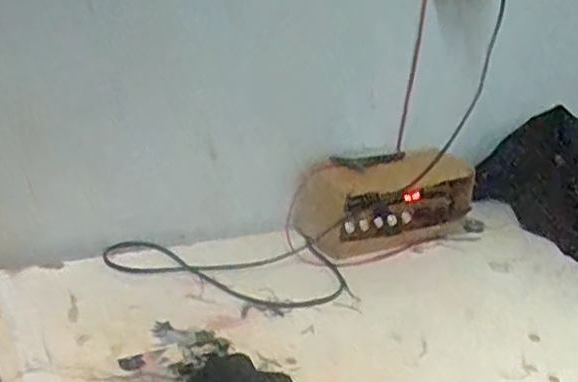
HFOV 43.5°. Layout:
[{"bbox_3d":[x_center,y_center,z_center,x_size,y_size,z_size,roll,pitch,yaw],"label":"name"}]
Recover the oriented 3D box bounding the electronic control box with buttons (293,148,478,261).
[{"bbox_3d":[0.104,0.010,0.771,0.201,0.091,0.064,-10,27,-32],"label":"electronic control box with buttons"}]

